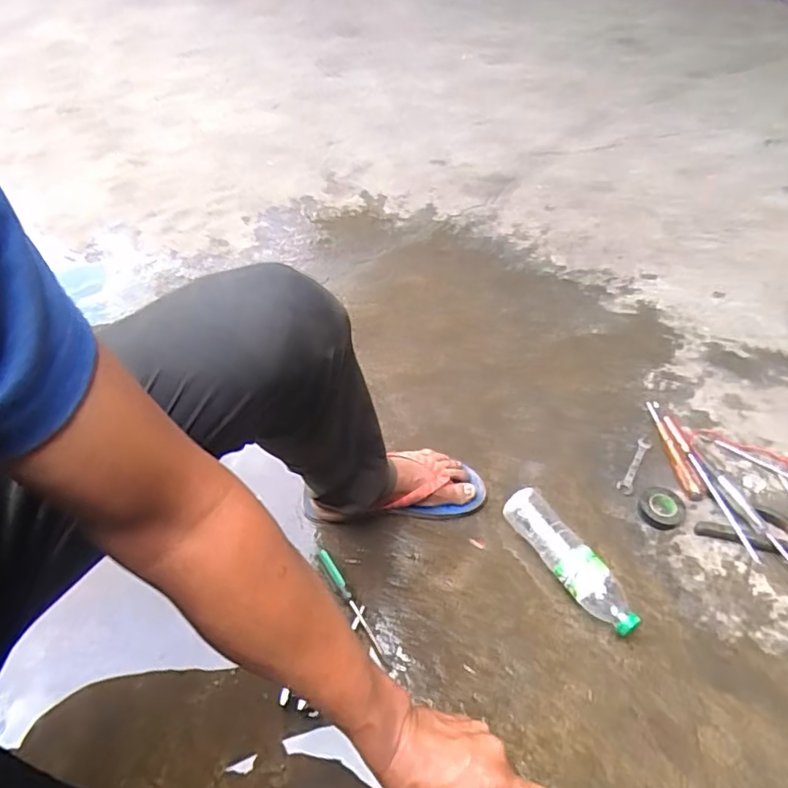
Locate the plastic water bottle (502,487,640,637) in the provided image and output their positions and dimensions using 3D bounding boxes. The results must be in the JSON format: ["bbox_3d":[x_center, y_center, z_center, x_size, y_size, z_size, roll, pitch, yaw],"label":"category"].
[{"bbox_3d":[0.238,0.228,0.766,0.060,0.052,0.223,-27,52,-23],"label":"plastic water bottle"}]

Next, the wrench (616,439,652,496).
[{"bbox_3d":[0.390,0.116,0.909,0.024,0.007,0.121,24,51,22],"label":"wrench"}]

